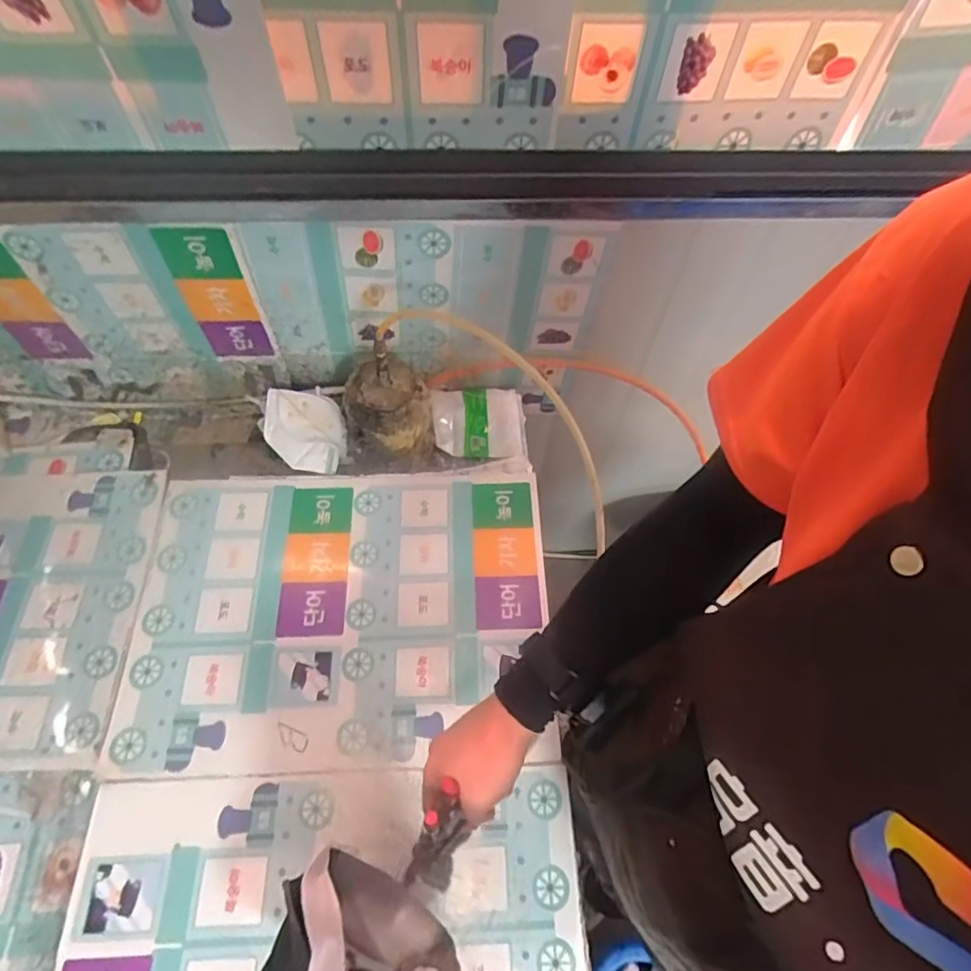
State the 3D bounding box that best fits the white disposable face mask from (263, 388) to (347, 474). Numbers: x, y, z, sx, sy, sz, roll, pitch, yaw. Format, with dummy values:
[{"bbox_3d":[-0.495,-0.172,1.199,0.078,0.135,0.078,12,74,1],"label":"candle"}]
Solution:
[{"bbox_3d":[-0.265,-0.084,0.853,0.119,0.056,0.115,8,63,2],"label":"white disposable face mask"}]

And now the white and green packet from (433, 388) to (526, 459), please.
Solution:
[{"bbox_3d":[-0.010,-0.100,0.910,0.148,0.032,0.129,2,63,-1],"label":"white and green packet"}]

